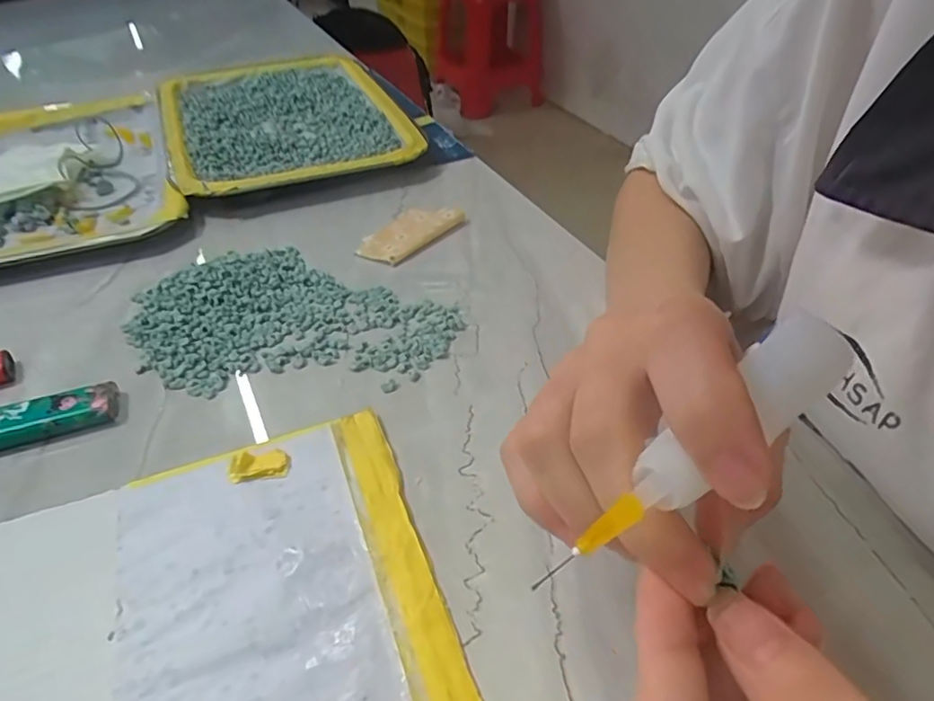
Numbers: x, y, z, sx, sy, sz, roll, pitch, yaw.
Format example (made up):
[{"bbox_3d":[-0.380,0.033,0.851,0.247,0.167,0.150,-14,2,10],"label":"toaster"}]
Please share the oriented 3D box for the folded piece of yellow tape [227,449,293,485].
[{"bbox_3d":[-0.089,0.048,0.251,0.024,0.007,0.013,-8,42,-10],"label":"folded piece of yellow tape"}]

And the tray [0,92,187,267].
[{"bbox_3d":[-0.322,-0.137,0.447,0.177,0.022,0.268,-18,44,-19],"label":"tray"}]

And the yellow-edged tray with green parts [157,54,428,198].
[{"bbox_3d":[-0.159,-0.203,0.514,0.189,0.023,0.275,-14,43,-15],"label":"yellow-edged tray with green parts"}]

